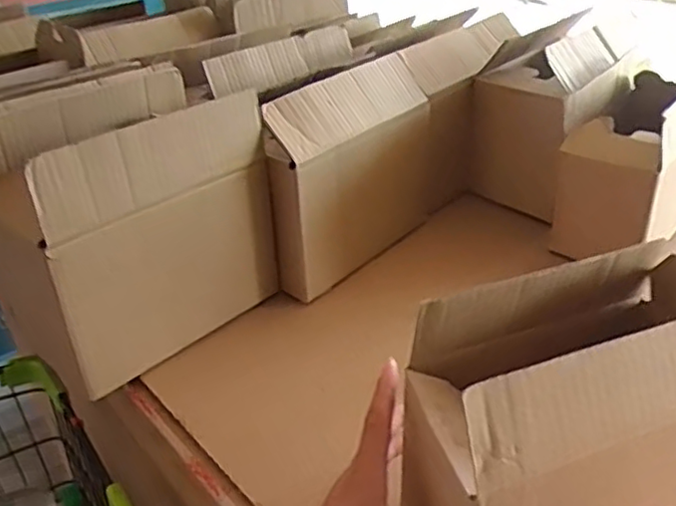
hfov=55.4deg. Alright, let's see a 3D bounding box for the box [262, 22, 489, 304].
[{"bbox_3d":[0.072,-0.126,0.773,0.079,0.198,0.403,22,41,32],"label":"box"}]

